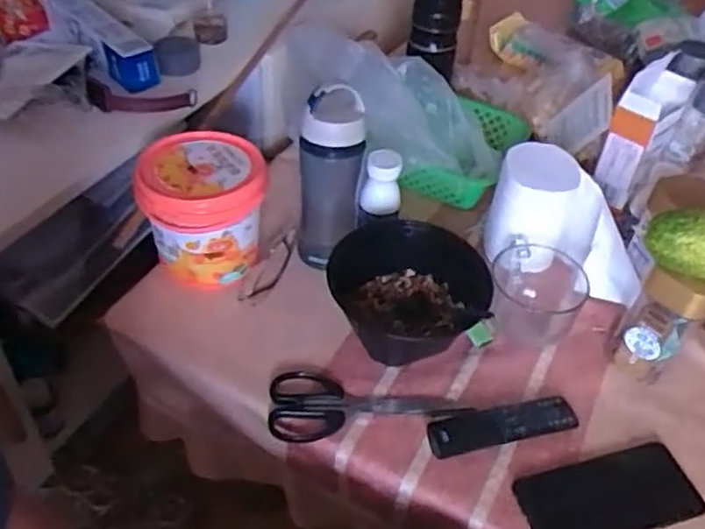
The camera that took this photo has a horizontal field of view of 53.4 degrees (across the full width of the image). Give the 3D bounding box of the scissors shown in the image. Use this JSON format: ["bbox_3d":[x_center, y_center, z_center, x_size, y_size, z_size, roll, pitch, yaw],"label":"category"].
[{"bbox_3d":[0.015,0.132,0.688,0.190,0.010,0.071,-2,45,-7],"label":"scissors"}]

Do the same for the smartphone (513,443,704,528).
[{"bbox_3d":[0.231,0.211,0.633,0.162,0.014,0.075,-10,47,-15],"label":"smartphone"}]

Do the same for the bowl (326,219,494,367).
[{"bbox_3d":[0.063,0.019,0.748,0.173,0.077,0.149,3,45,-1],"label":"bowl"}]

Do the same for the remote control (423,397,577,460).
[{"bbox_3d":[0.146,0.152,0.671,0.153,0.023,0.037,-10,47,-15],"label":"remote control"}]

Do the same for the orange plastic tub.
[{"bbox_3d":[-0.160,-0.061,0.772,0.129,0.124,0.127,2,45,-2],"label":"orange plastic tub"}]

